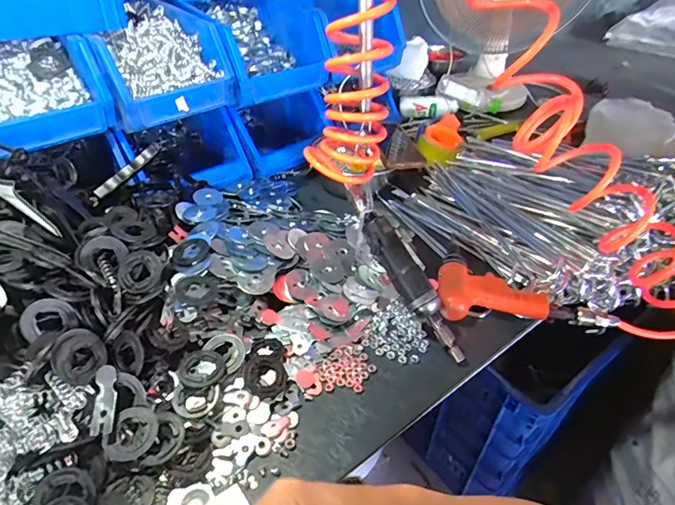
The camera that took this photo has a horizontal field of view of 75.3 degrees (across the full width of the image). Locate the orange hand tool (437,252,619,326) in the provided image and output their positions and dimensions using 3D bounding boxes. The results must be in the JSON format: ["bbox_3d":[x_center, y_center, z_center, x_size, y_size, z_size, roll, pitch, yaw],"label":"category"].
[{"bbox_3d":[0.242,0.054,0.587,0.211,0.042,0.108,7,39,6],"label":"orange hand tool"}]

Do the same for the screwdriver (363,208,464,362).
[{"bbox_3d":[0.094,0.041,0.541,0.035,0.035,0.206,-28,82,-32],"label":"screwdriver"}]

